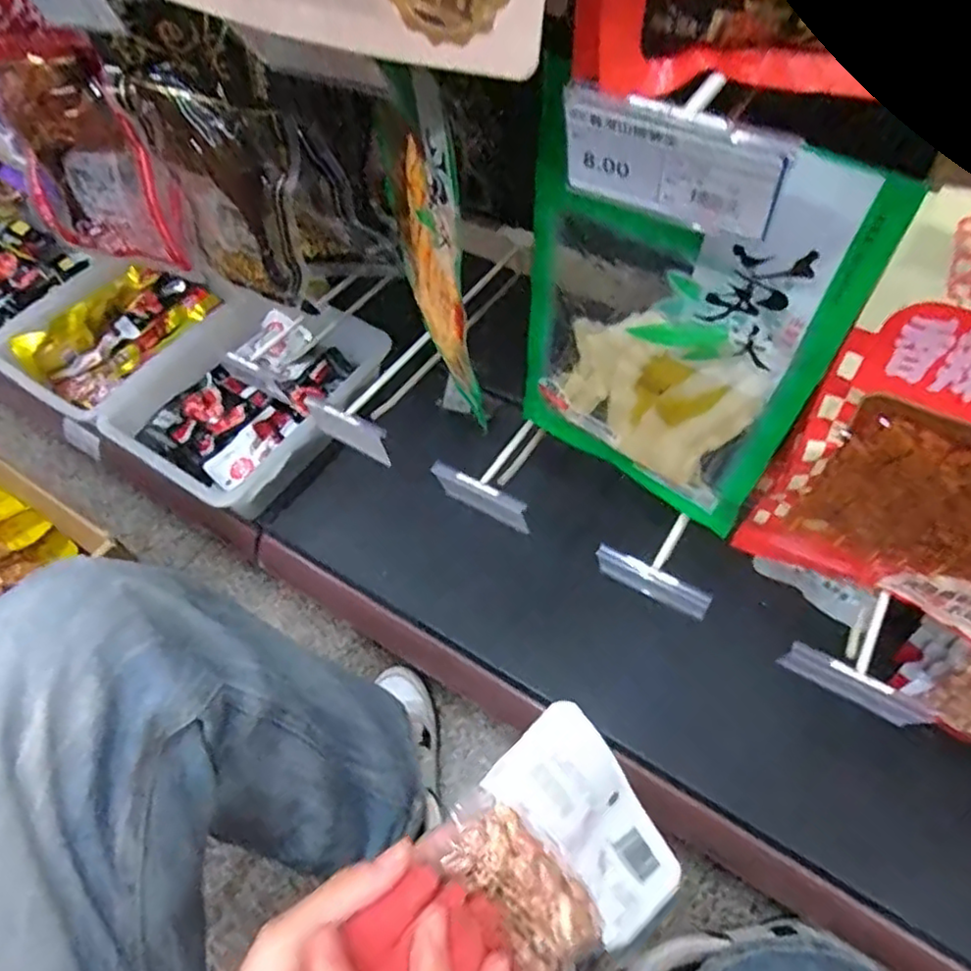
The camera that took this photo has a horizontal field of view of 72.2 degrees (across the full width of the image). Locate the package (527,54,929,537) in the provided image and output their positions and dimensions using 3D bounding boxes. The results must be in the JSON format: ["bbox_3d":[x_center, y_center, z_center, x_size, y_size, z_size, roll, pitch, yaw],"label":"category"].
[{"bbox_3d":[0.095,-0.078,0.379,0.175,0.244,0.015,31,63,21],"label":"package"}]

